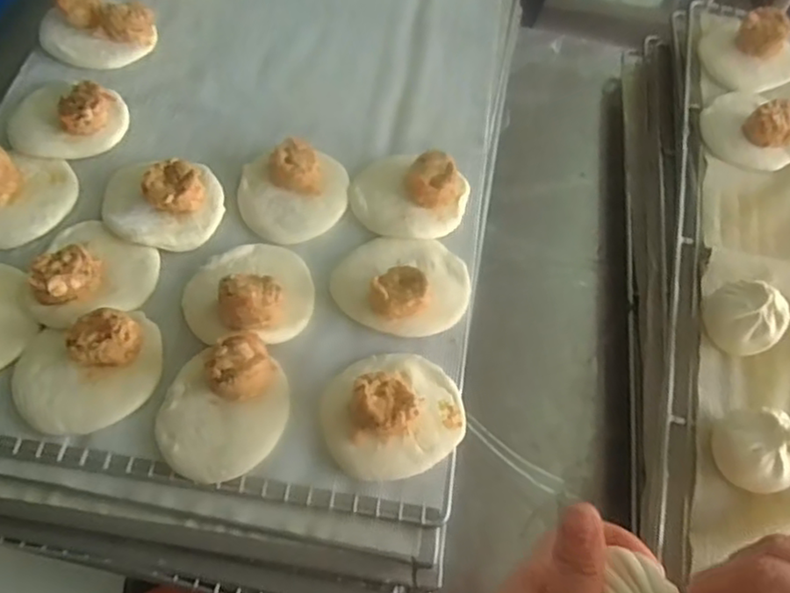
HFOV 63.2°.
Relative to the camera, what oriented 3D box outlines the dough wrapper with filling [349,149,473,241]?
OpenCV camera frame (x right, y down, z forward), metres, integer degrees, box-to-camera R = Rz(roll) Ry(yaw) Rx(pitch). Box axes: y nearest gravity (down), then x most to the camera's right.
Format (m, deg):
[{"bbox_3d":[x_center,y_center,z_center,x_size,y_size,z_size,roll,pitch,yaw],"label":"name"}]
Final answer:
[{"bbox_3d":[0.011,-0.078,0.480,0.086,0.027,0.065,12,62,3],"label":"dough wrapper with filling"}]

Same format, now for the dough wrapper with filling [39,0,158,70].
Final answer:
[{"bbox_3d":[-0.252,-0.226,0.538,0.078,0.033,0.066,20,63,7],"label":"dough wrapper with filling"}]

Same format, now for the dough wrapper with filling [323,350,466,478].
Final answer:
[{"bbox_3d":[0.000,0.070,0.400,0.087,0.030,0.078,-13,64,-10],"label":"dough wrapper with filling"}]

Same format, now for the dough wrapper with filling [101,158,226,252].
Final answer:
[{"bbox_3d":[-0.171,-0.071,0.465,0.084,0.029,0.072,-1,62,-4],"label":"dough wrapper with filling"}]

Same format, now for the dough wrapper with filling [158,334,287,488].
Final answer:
[{"bbox_3d":[-0.106,0.067,0.395,0.084,0.030,0.075,-40,71,-21],"label":"dough wrapper with filling"}]

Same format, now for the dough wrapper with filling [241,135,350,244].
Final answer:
[{"bbox_3d":[-0.077,-0.080,0.480,0.080,0.021,0.076,2,62,-3],"label":"dough wrapper with filling"}]

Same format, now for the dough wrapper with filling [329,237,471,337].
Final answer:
[{"bbox_3d":[0.005,-0.014,0.447,0.095,0.030,0.076,6,62,-1],"label":"dough wrapper with filling"}]

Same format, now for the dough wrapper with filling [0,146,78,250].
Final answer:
[{"bbox_3d":[-0.278,-0.076,0.456,0.073,0.038,0.090,38,66,15],"label":"dough wrapper with filling"}]

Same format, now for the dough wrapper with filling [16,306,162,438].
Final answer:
[{"bbox_3d":[-0.194,0.044,0.399,0.088,0.031,0.071,-12,64,-10],"label":"dough wrapper with filling"}]

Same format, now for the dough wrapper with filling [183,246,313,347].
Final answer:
[{"bbox_3d":[-0.100,-0.007,0.434,0.085,0.034,0.077,-4,62,-6],"label":"dough wrapper with filling"}]

